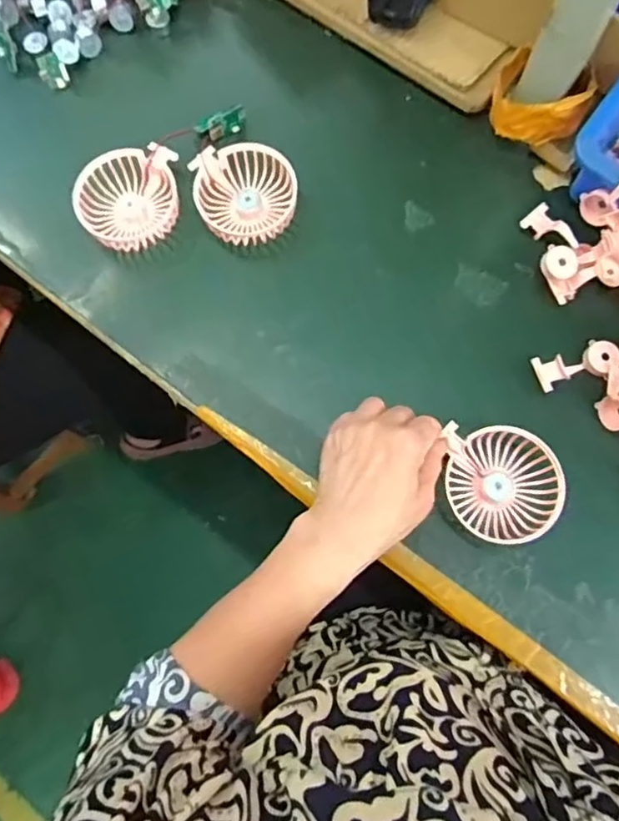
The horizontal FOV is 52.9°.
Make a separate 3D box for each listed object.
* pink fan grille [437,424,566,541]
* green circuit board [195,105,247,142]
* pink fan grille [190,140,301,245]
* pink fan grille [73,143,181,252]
[{"bbox_3d":[0.152,0.059,0.492,0.081,0.034,0.088,0,75,0],"label":"pink fan grille"},{"bbox_3d":[-0.083,-0.269,0.586,0.046,0.014,0.018,-18,75,-5],"label":"green circuit board"},{"bbox_3d":[-0.057,-0.194,0.561,0.087,0.029,0.087,0,75,0],"label":"pink fan grille"},{"bbox_3d":[-0.162,-0.190,0.562,0.089,0.026,0.084,-15,75,-4],"label":"pink fan grille"}]

